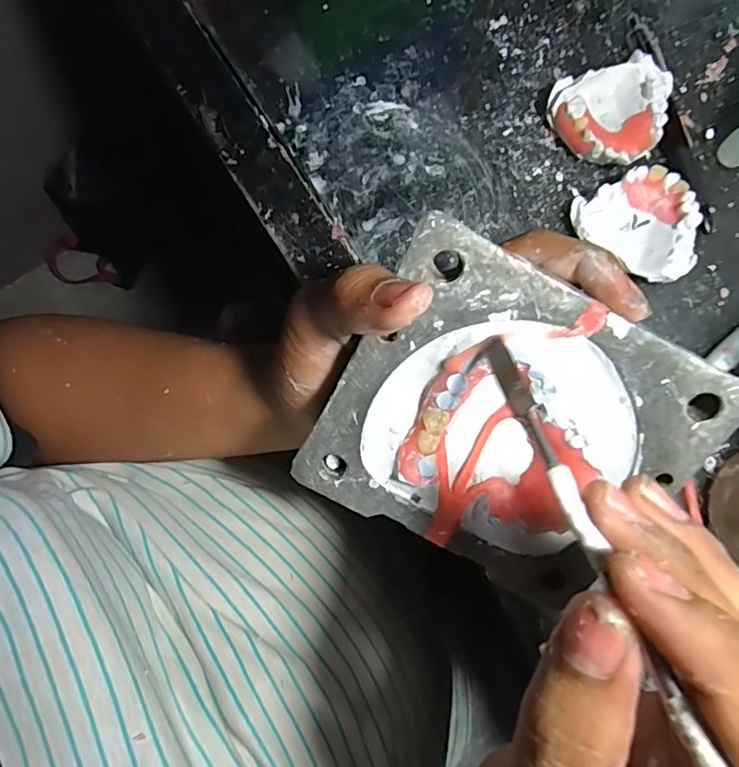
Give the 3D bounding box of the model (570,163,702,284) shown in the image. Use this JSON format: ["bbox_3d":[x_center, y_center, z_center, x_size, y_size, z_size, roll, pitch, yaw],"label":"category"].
[{"bbox_3d":[0.149,-0.084,0.288,0.053,0.027,0.062,-24,81,-6],"label":"model"}]

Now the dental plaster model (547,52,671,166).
[{"bbox_3d":[0.139,-0.150,0.301,0.063,0.025,0.056,-16,80,-4],"label":"dental plaster model"}]

